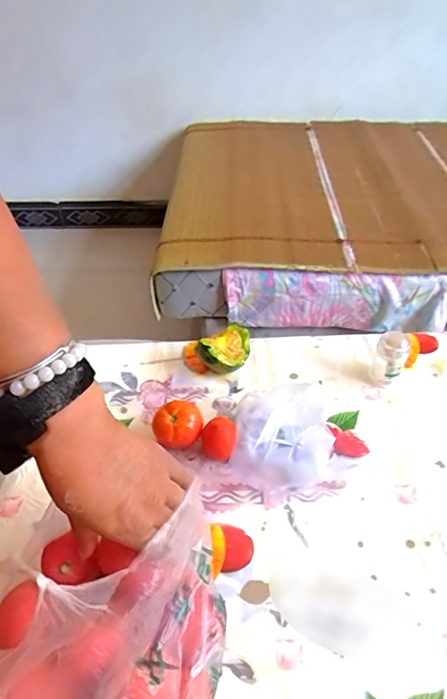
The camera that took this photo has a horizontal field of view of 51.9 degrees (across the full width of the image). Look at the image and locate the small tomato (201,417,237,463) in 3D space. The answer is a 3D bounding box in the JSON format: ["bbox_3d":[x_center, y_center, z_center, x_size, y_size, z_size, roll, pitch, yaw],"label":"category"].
[{"bbox_3d":[-0.005,0.107,0.547,0.041,0.046,0.046,1,43,3],"label":"small tomato"}]

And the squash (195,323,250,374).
[{"bbox_3d":[0.000,0.001,0.646,0.072,0.061,0.068,1,43,3],"label":"squash"}]

